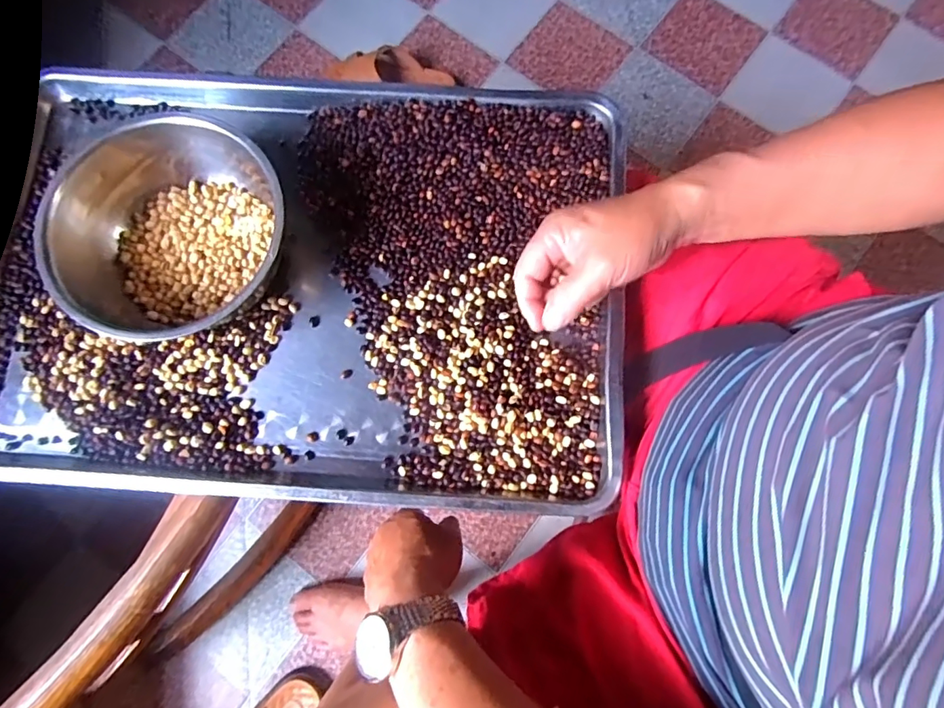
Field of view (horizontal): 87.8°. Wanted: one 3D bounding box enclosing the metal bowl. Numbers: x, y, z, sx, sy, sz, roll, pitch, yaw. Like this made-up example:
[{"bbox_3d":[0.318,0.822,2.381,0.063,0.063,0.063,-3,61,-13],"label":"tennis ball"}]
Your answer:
[{"bbox_3d":[-0.244,-0.099,0.422,0.176,0.069,0.182,0,78,1],"label":"metal bowl"}]

